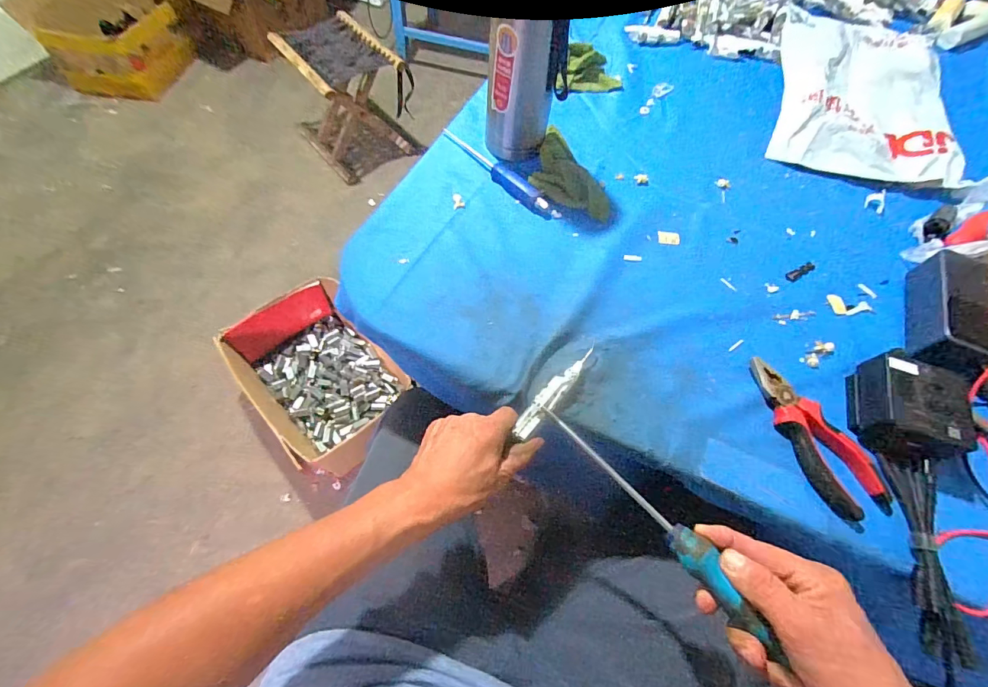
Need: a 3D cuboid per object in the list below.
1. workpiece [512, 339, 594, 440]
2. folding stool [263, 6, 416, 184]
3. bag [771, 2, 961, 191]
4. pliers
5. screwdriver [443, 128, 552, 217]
[{"bbox_3d":[0.060,0.043,0.405,0.018,0.019,0.119,39,72,16],"label":"workpiece"},{"bbox_3d":[-0.461,-0.765,1.380,0.294,0.358,0.296,-38,71,-21],"label":"folding stool"},{"bbox_3d":[0.566,-0.393,0.654,0.261,0.043,0.372,16,63,5],"label":"bag"},{"bbox_3d":[0.300,0.084,0.402,0.052,0.023,0.157,-19,65,-12],"label":"pliers"},{"bbox_3d":[0.000,-0.224,0.547,0.023,0.018,0.195,-40,71,-20],"label":"screwdriver"}]

